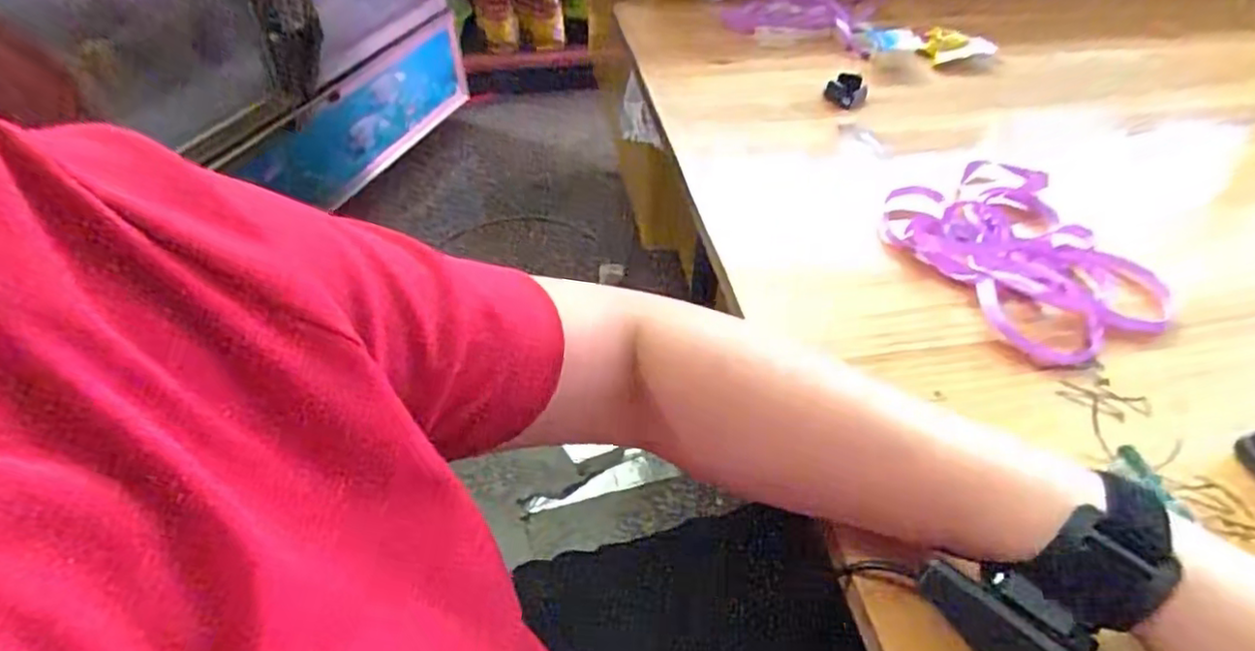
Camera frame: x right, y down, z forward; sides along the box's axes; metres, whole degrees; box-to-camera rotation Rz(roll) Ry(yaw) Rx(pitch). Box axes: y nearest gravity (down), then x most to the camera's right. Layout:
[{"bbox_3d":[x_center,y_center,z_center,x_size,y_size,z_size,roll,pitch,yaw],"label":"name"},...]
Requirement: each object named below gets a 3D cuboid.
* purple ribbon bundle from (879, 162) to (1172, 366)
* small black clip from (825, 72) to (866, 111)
[{"bbox_3d":[0.279,-0.057,0.457,0.153,0.023,0.181,-15,48,-16],"label":"purple ribbon bundle"},{"bbox_3d":[0.202,-0.216,0.611,0.036,0.025,0.020,15,47,13],"label":"small black clip"}]

